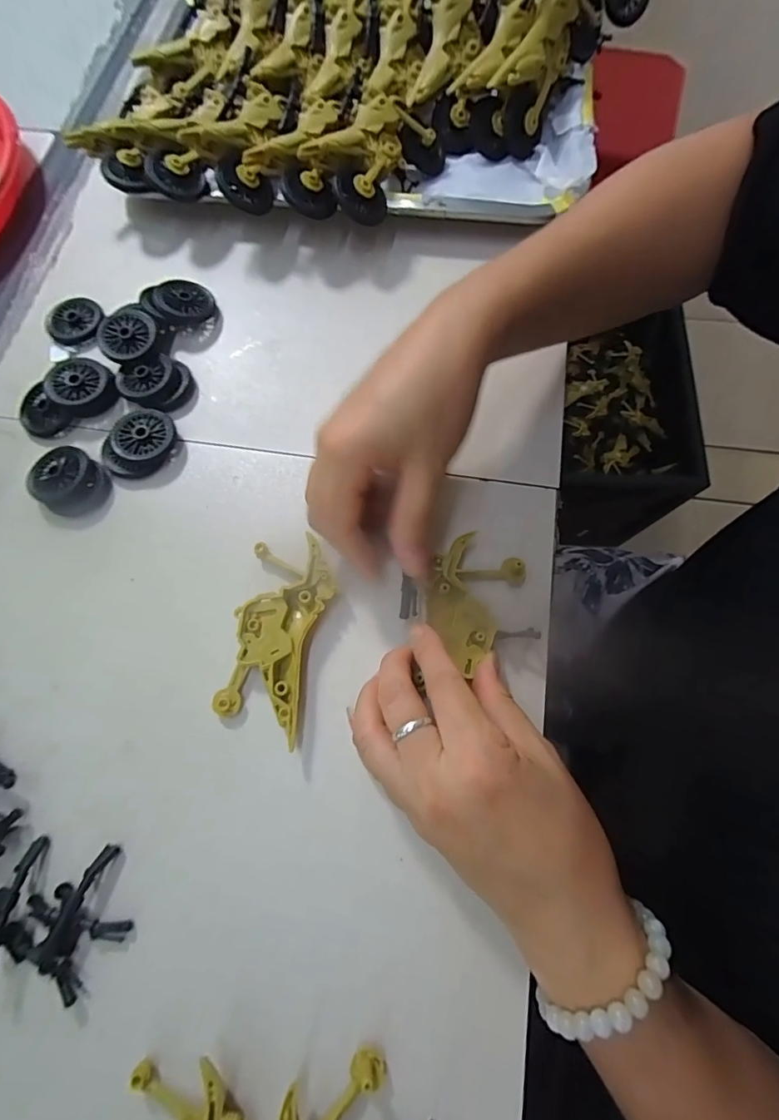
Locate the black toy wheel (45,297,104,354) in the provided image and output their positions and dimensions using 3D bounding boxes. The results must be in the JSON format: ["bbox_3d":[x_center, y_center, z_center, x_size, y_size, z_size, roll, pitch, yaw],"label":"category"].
[{"bbox_3d":[-0.215,-0.160,0.315,0.033,0.010,0.040,0,71,1],"label":"black toy wheel"}]

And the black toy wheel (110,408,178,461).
[{"bbox_3d":[-0.149,-0.075,0.285,0.035,0.011,0.036,0,71,1],"label":"black toy wheel"}]

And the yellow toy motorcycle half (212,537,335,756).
[{"bbox_3d":[-0.058,0.037,0.244,0.046,0.014,0.097,9,71,4],"label":"yellow toy motorcycle half"}]

